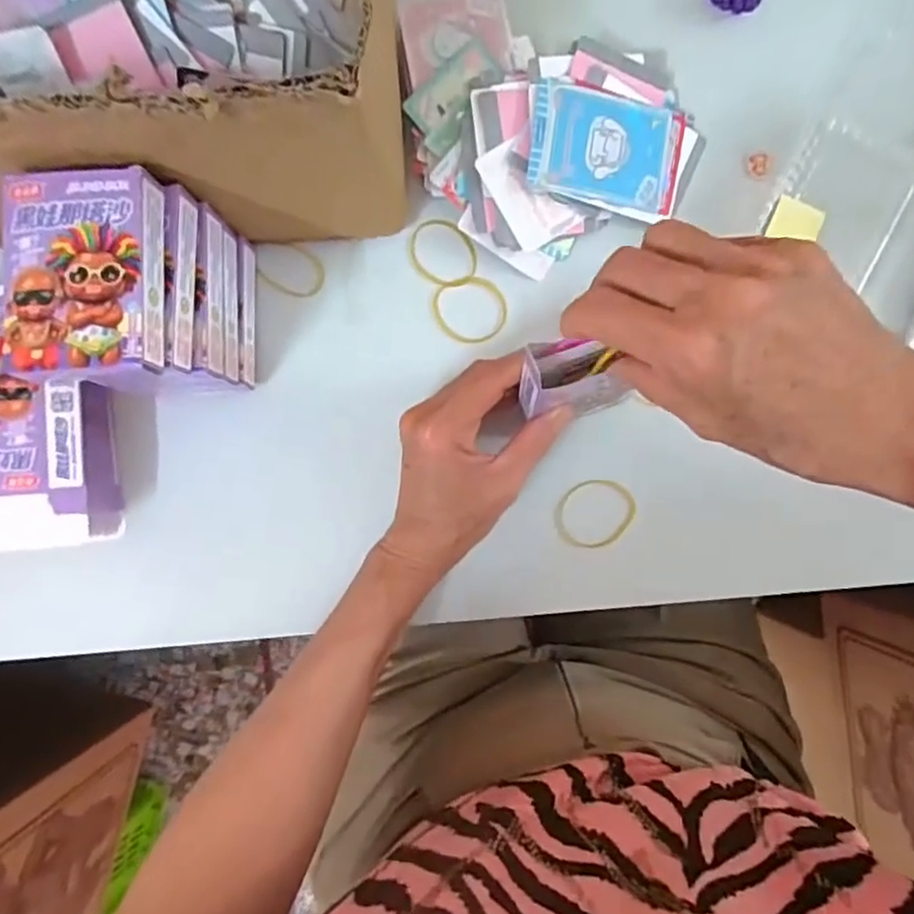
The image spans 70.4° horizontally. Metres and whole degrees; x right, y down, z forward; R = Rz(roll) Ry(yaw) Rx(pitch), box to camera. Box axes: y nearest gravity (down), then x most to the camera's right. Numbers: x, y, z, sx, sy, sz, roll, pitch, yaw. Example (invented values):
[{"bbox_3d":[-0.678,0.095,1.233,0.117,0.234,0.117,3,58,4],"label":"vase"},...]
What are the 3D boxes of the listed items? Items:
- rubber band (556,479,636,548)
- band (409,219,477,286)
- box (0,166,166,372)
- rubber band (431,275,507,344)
[{"bbox_3d":[0.086,0.035,0.404,0.048,0.004,0.043,5,84,5],"label":"rubber band"},{"bbox_3d":[-0.009,-0.128,0.408,0.046,0.005,0.035,33,99,1],"label":"band"},{"bbox_3d":[-0.172,-0.084,0.298,0.066,0.021,0.090,-3,88,0],"label":"box"},{"bbox_3d":[0.008,-0.092,0.406,0.044,0.004,0.043,0,82,1],"label":"rubber band"}]

